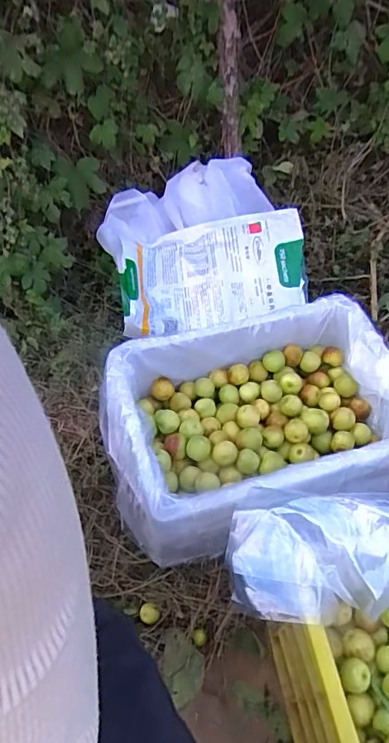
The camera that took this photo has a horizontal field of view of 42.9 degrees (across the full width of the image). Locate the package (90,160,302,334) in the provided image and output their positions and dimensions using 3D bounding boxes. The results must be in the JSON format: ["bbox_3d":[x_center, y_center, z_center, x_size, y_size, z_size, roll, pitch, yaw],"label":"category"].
[{"bbox_3d":[0.012,-0.284,1.102,0.406,0.101,0.409,-20,70,1],"label":"package"}]

